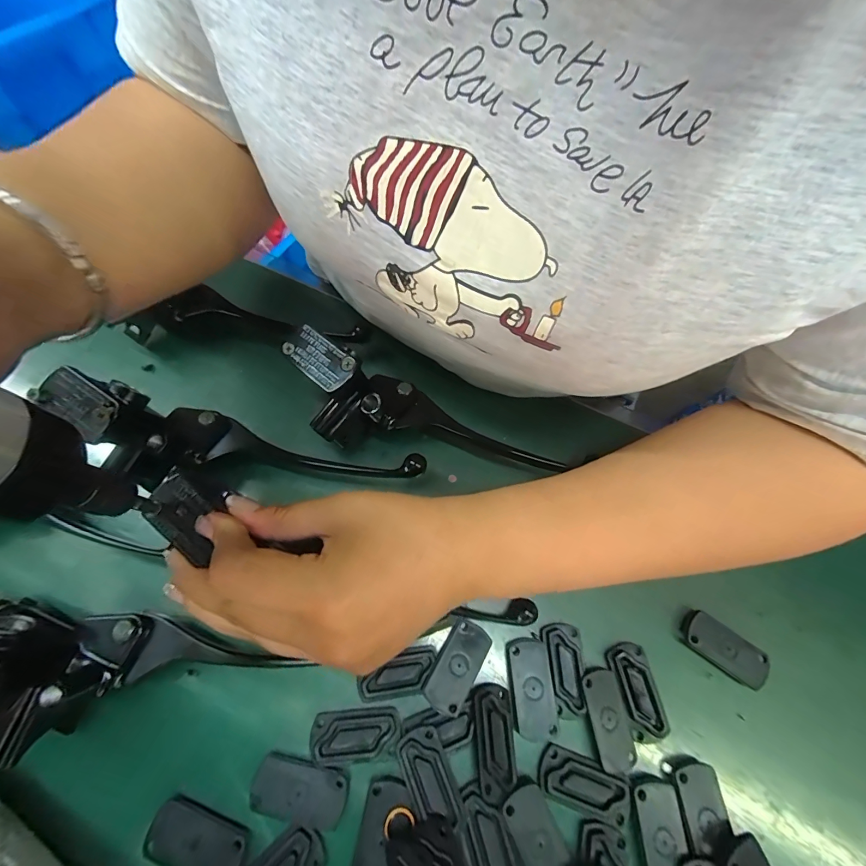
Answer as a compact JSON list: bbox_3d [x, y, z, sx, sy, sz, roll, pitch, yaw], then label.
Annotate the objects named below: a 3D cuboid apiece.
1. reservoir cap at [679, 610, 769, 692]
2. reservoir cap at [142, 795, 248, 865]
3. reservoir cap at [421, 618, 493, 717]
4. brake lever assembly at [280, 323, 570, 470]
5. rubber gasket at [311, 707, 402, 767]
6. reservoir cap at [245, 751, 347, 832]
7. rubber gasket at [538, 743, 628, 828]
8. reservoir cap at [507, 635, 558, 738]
[{"bbox_3d":[0.179,0.132,0.240,0.047,0.009,0.024,36,67,13],"label":"reservoir cap"},{"bbox_3d":[-0.116,0.202,0.191,0.047,0.006,0.024,21,65,6],"label":"reservoir cap"},{"bbox_3d":[0.014,0.135,0.227,0.024,0.006,0.048,30,66,10],"label":"reservoir cap"},{"bbox_3d":[-0.003,-0.009,0.258,0.189,0.073,0.051,12,63,3],"label":"brake lever assembly"},{"bbox_3d":[-0.042,0.166,0.214,0.048,0.005,0.022,-2,64,-5],"label":"rubber gasket"},{"bbox_3d":[-0.069,0.185,0.201,0.047,0.004,0.024,12,64,2],"label":"reservoir cap"},{"bbox_3d":[0.082,0.188,0.210,0.048,0.006,0.023,21,65,6],"label":"rubber gasket"},{"bbox_3d":[0.057,0.145,0.224,0.022,0.004,0.049,-1,64,-4],"label":"reservoir cap"}]

